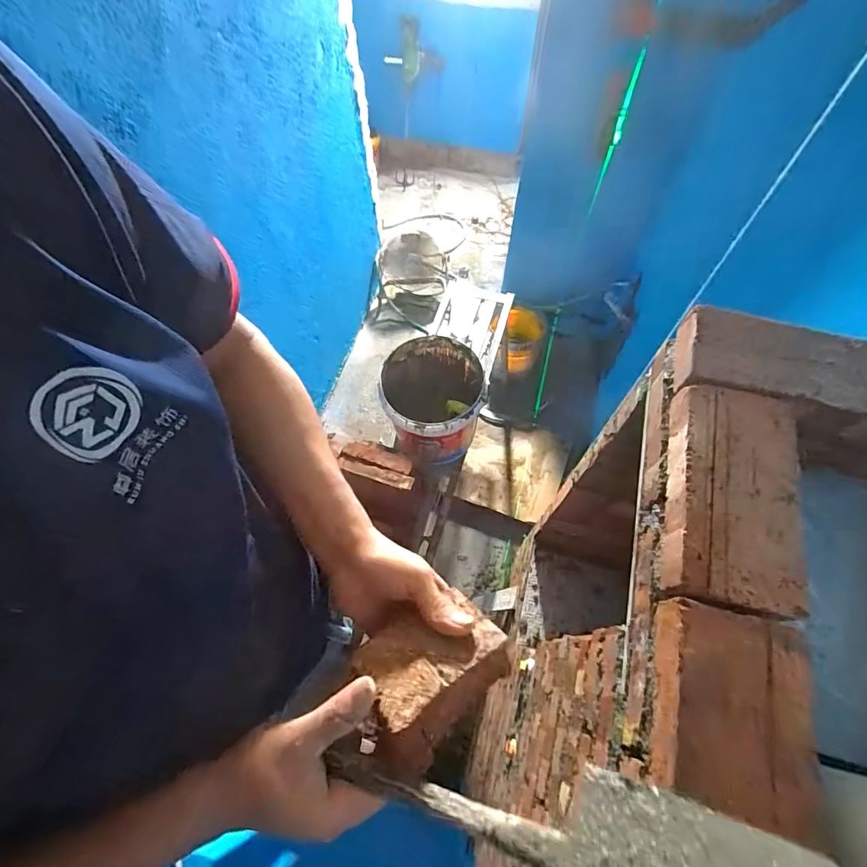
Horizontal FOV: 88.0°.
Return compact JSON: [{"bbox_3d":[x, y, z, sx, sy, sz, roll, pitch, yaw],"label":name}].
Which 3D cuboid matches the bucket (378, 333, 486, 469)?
[{"bbox_3d":[0.002,-0.090,1.456,0.302,0.358,0.332,0,62,1],"label":"bucket"}]

